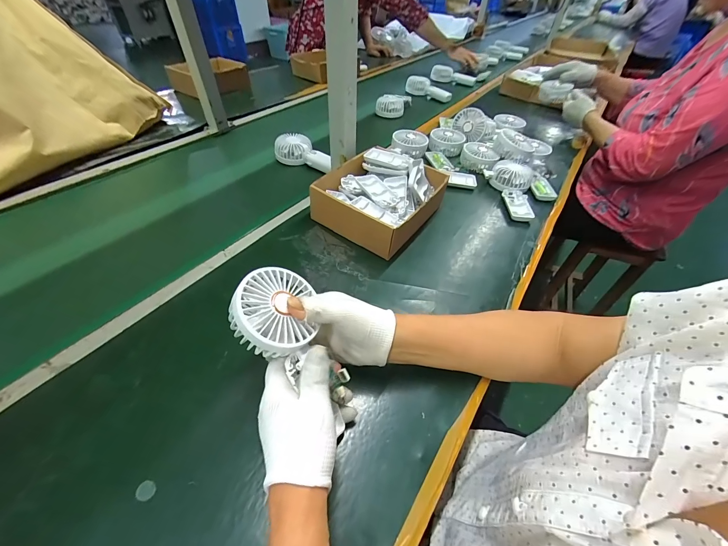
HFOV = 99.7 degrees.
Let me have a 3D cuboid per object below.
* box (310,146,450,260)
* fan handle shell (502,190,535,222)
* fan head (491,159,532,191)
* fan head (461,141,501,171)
[{"bbox_3d":[0.033,-0.141,0.571,0.180,0.077,0.211,27,50,22],"label":"box"},{"bbox_3d":[0.319,-0.140,0.636,0.052,0.017,0.093,4,45,1],"label":"fan handle shell"},{"bbox_3d":[0.331,-0.215,0.687,0.081,0.048,0.082,25,50,21],"label":"fan head"},{"bbox_3d":[0.275,-0.279,0.733,0.083,0.041,0.073,14,46,11],"label":"fan head"}]

